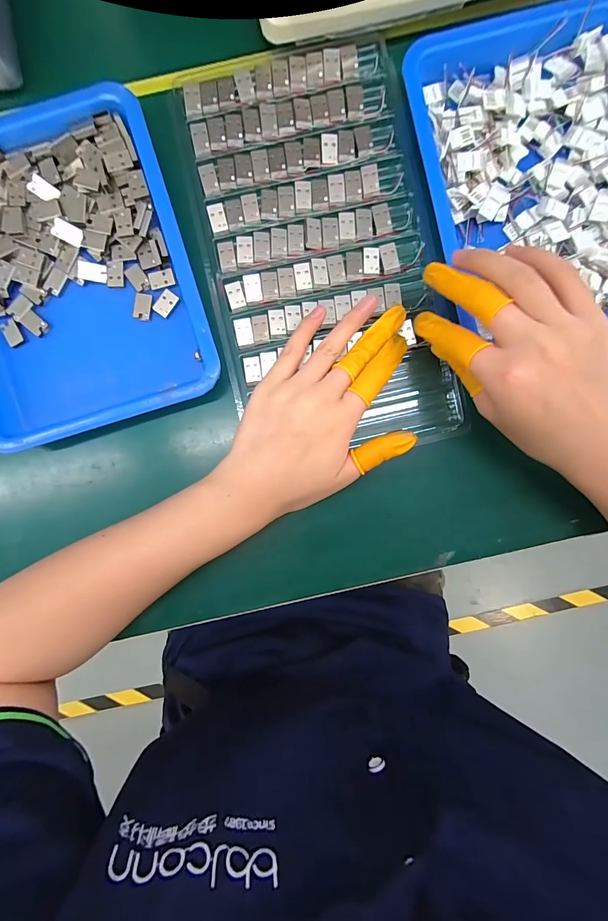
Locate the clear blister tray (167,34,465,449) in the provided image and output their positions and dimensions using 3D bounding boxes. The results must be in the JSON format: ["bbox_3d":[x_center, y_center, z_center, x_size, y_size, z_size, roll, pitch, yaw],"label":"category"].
[{"bbox_3d":[0.010,-0.148,0.269,0.159,0.012,0.274,-12,93,-1],"label":"clear blister tray"}]

